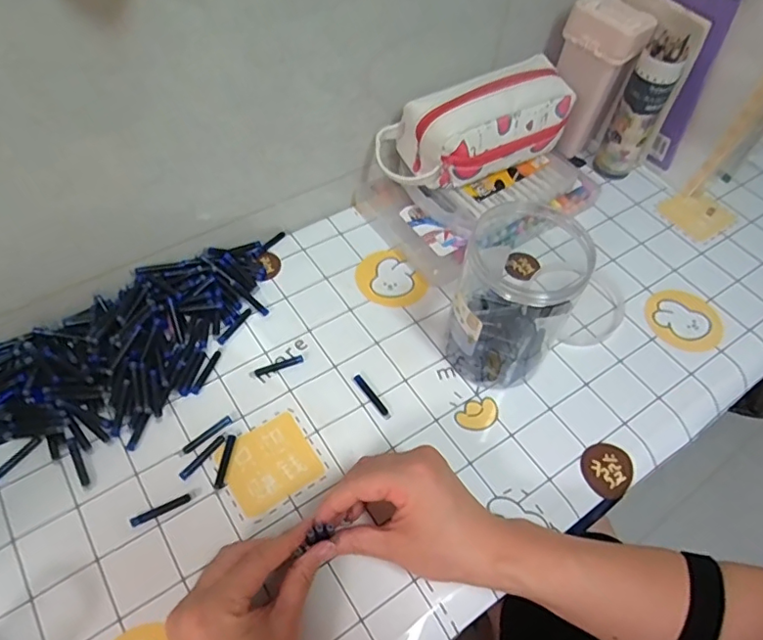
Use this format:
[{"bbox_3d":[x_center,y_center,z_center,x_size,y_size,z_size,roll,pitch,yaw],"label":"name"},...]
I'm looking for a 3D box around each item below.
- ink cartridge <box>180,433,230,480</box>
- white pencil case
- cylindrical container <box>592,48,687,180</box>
[{"bbox_3d":[-0.150,0.114,0.469,0.008,0.004,0.049,34,60,17],"label":"ink cartridge"},{"bbox_3d":[0.102,-0.213,0.602,0.209,0.090,0.102,-24,60,-19],"label":"white pencil case"},{"bbox_3d":[0.305,-0.244,0.660,0.050,0.158,0.048,27,57,15],"label":"cylindrical container"}]

